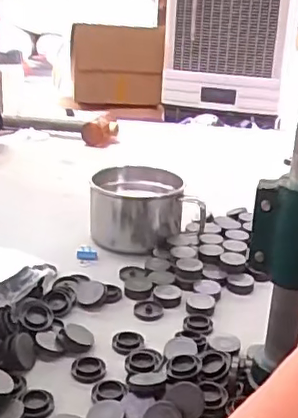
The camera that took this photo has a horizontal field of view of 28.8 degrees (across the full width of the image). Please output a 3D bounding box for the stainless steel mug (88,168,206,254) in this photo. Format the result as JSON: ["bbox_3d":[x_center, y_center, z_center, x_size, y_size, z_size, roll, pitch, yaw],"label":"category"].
[{"bbox_3d":[-0.006,-0.001,0.833,0.156,0.081,0.125,-1,22,-11],"label":"stainless steel mug"}]

